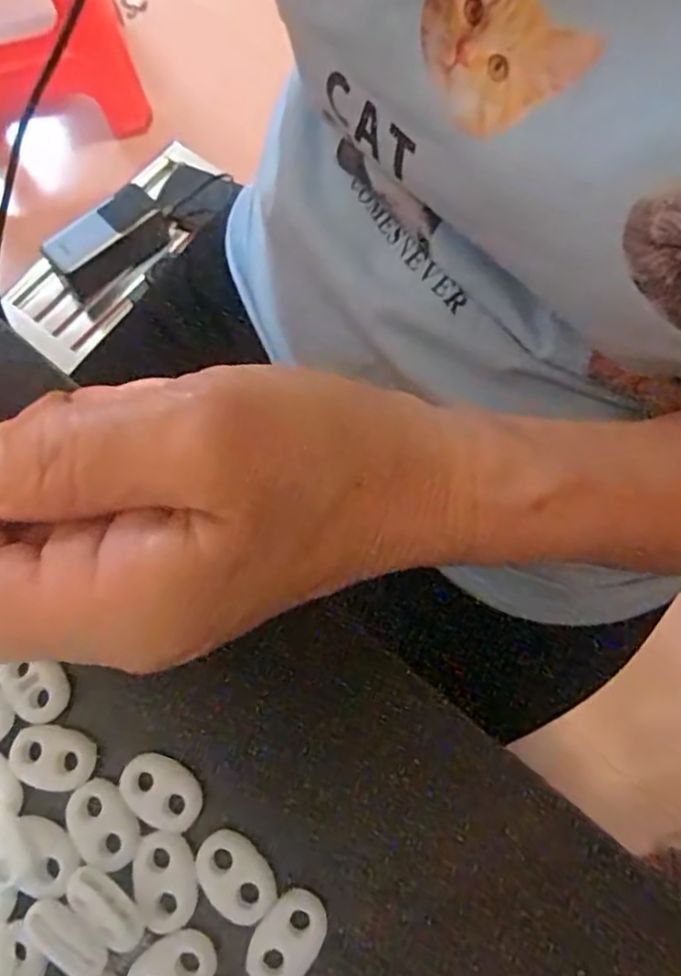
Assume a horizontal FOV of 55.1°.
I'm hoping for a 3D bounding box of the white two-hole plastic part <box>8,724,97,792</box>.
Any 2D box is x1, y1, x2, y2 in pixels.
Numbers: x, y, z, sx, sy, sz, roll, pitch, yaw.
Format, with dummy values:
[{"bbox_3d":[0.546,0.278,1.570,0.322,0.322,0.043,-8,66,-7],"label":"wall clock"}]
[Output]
[{"bbox_3d":[-0.076,0.071,0.172,0.022,0.004,0.015,14,73,5],"label":"white two-hole plastic part"}]

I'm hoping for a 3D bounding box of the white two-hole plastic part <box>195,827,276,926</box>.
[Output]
[{"bbox_3d":[-0.027,0.096,0.161,0.015,0.004,0.022,-40,76,-12],"label":"white two-hole plastic part"}]

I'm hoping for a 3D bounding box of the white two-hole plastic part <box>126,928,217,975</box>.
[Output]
[{"bbox_3d":[-0.041,0.117,0.156,0.022,0.004,0.015,-33,75,-10],"label":"white two-hole plastic part"}]

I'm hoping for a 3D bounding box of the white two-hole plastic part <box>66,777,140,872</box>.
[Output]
[{"bbox_3d":[-0.062,0.087,0.167,0.014,0.004,0.022,-37,76,-11],"label":"white two-hole plastic part"}]

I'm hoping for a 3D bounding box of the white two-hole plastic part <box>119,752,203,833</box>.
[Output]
[{"bbox_3d":[-0.047,0.080,0.171,0.022,0.004,0.015,29,75,9],"label":"white two-hole plastic part"}]

